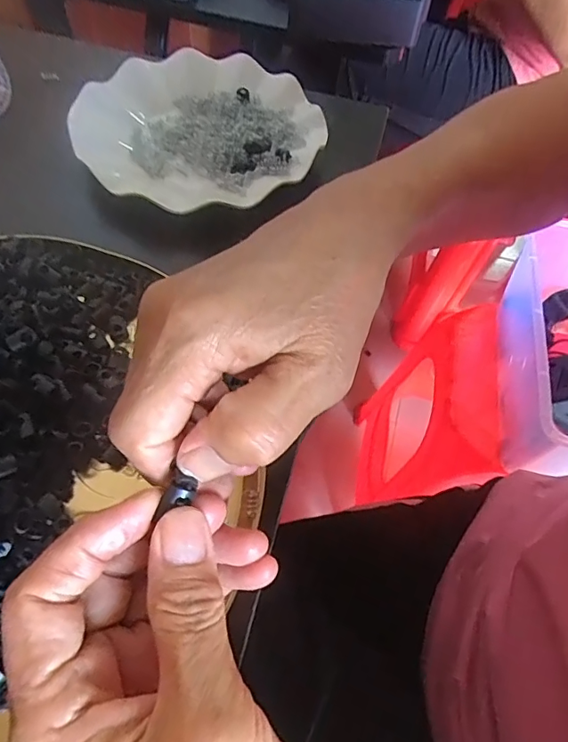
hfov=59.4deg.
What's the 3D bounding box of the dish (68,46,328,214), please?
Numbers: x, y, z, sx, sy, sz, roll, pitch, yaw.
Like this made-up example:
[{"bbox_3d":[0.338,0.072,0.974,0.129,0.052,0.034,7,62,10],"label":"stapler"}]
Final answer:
[{"bbox_3d":[-0.067,-0.190,0.391,0.178,0.021,0.180,2,61,-3],"label":"dish"}]

